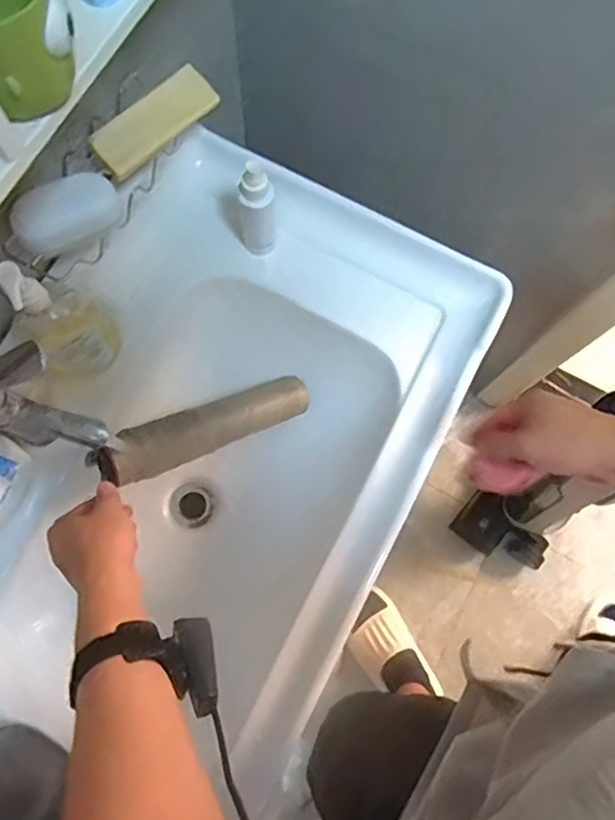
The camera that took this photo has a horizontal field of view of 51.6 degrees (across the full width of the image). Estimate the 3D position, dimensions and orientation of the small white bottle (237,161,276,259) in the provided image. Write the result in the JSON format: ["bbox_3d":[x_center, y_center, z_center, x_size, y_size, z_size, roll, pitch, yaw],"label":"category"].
[{"bbox_3d":[-0.057,-0.227,0.721,0.044,0.147,0.044,-5,76,-3],"label":"small white bottle"}]

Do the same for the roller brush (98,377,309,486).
[{"bbox_3d":[-0.103,0.018,0.717,0.255,0.039,0.049,-22,77,-36],"label":"roller brush"}]

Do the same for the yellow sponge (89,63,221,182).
[{"bbox_3d":[-0.153,-0.295,0.649,0.135,0.032,0.042,-41,81,-11],"label":"yellow sponge"}]

